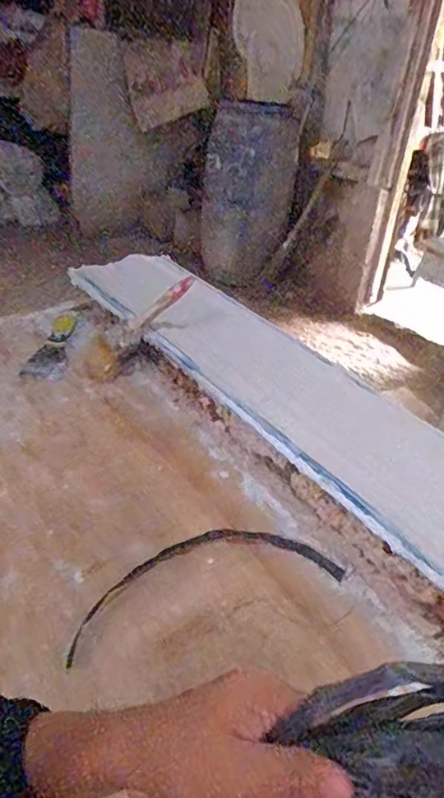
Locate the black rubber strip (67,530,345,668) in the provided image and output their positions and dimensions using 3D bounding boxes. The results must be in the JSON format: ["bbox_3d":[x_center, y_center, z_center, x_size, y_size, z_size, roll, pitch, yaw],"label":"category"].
[{"bbox_3d":[-0.019,0.169,0.530,0.262,0.008,0.093,-9,36,-21],"label":"black rubber strip"}]

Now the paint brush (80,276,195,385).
[{"bbox_3d":[-0.120,-0.106,0.810,0.199,0.026,0.067,-43,48,-6],"label":"paint brush"}]

